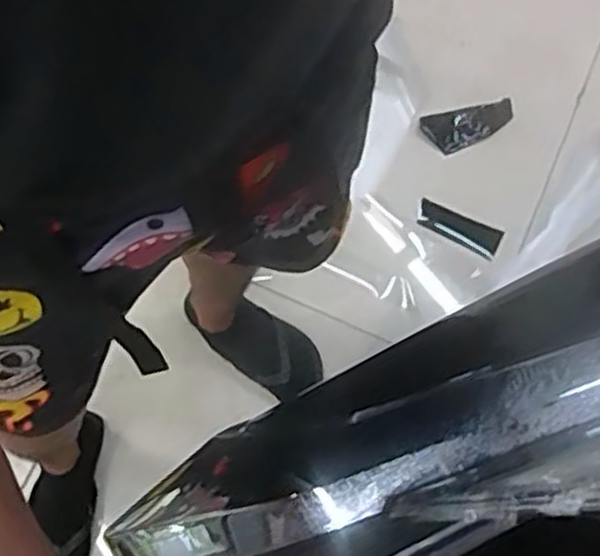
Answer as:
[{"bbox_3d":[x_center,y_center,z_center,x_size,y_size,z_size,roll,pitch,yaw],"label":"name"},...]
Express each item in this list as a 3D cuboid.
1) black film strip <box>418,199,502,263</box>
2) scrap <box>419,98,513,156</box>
[{"bbox_3d":[0.290,-0.091,1.450,0.158,0.009,0.057,26,79,8],"label":"black film strip"},{"bbox_3d":[0.315,-0.280,1.474,0.174,0.009,0.077,-13,83,-5],"label":"scrap"}]

